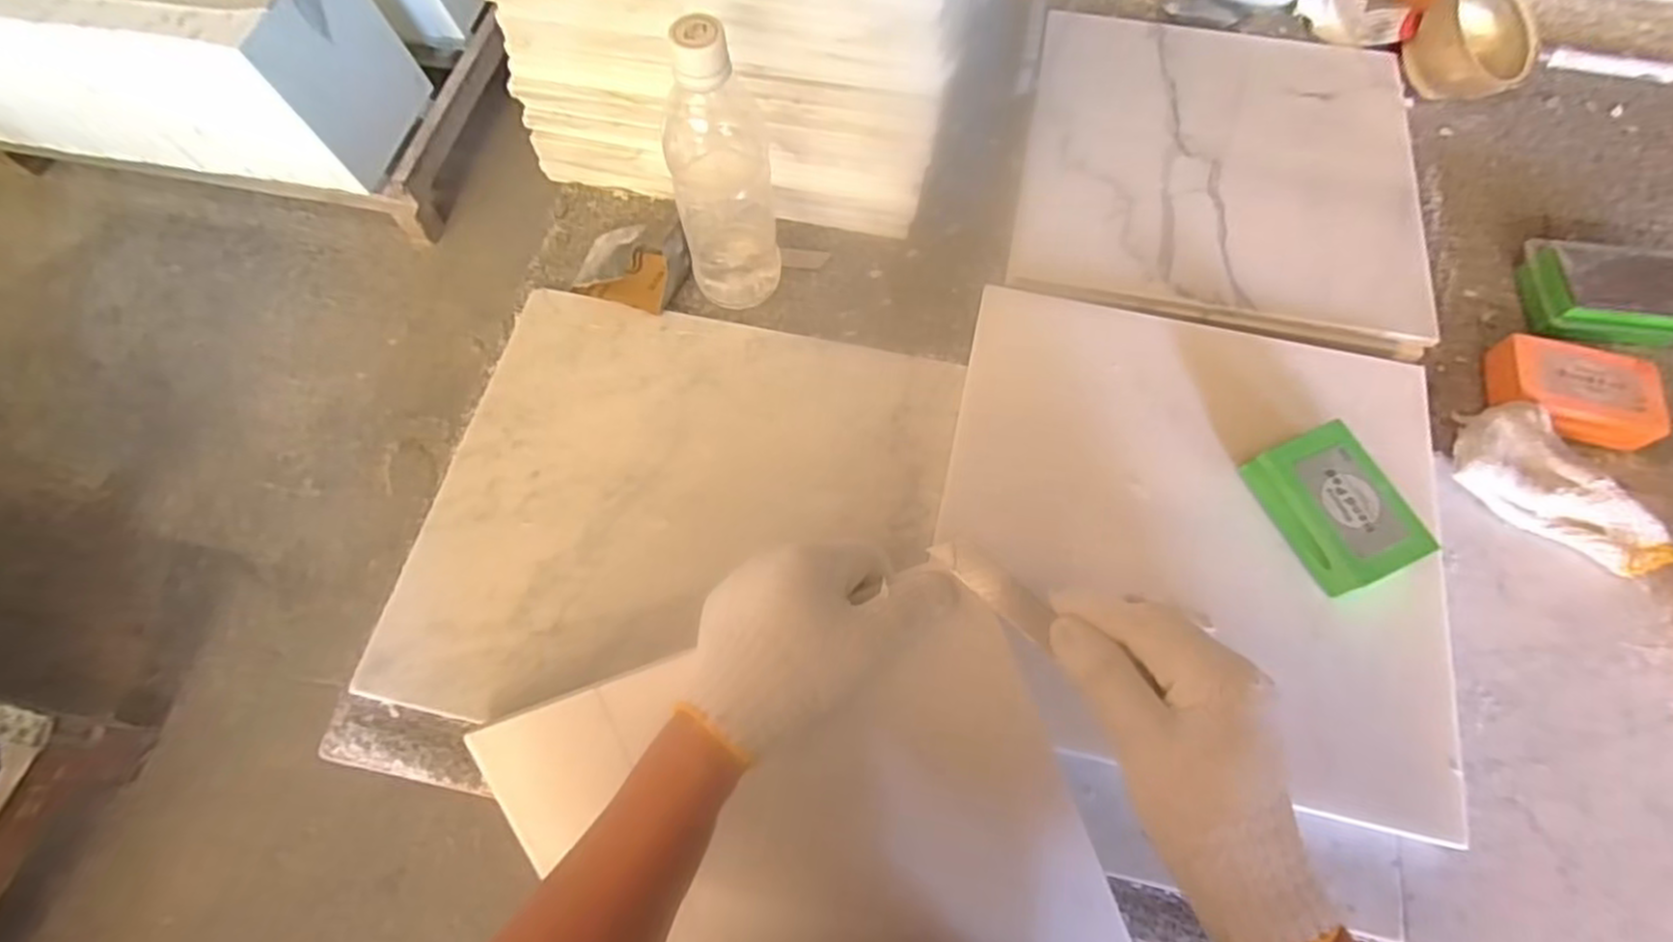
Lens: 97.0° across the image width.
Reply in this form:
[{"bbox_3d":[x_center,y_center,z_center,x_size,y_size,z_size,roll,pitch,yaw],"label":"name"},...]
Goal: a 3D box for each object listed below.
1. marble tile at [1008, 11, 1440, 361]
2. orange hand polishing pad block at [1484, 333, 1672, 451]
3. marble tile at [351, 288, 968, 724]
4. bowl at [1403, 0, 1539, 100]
[{"bbox_3d":[0.311,-0.247,0.601,0.305,0.022,0.303,10,67,7],"label":"marble tile"},{"bbox_3d":[0.509,-0.052,0.512,0.095,0.034,0.063,16,68,9],"label":"orange hand polishing pad block"},{"bbox_3d":[-0.099,0.024,0.488,0.326,0.020,0.287,9,67,6],"label":"marble tile"},{"bbox_3d":[0.532,-0.362,0.624,0.093,0.054,0.093,-16,100,-20],"label":"bowl"}]

